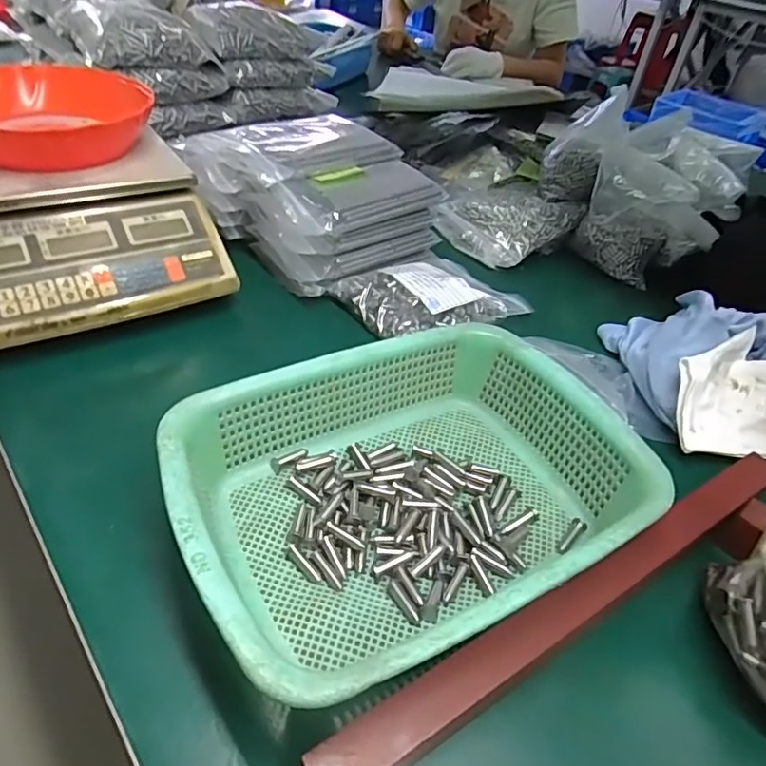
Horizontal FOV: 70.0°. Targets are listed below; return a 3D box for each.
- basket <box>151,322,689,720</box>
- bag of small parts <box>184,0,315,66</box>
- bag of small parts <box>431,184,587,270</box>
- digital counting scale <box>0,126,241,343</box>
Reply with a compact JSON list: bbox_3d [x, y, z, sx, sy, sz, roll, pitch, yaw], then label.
[{"bbox_3d":[0.021,0.070,0.373,0.286,0.086,0.215,-17,47,-23],"label":"basket"},{"bbox_3d":[-0.213,-0.559,0.868,0.174,0.064,0.133,-26,51,-29],"label":"bag of small parts"},{"bbox_3d":[0.166,-0.225,0.744,0.148,0.055,0.147,-24,50,-28],"label":"bag of small parts"},{"bbox_3d":[-0.320,-0.167,0.557,0.254,0.097,0.255,-21,49,-26],"label":"digital counting scale"}]

